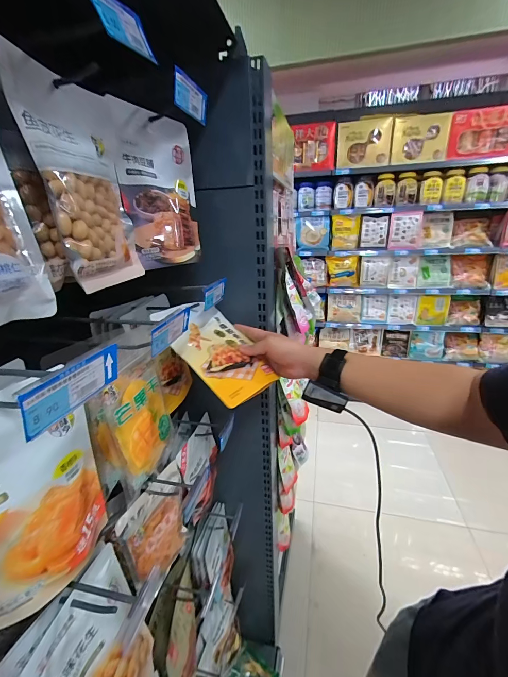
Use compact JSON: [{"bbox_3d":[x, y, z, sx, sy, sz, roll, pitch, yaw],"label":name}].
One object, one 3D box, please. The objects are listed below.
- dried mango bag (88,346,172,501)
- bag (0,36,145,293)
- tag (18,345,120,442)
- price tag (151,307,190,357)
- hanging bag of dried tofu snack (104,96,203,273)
[{"bbox_3d":[-0.181,0.118,0.464,0.051,0.184,0.138,7,23,21],"label":"dried mango bag"},{"bbox_3d":[-0.193,-0.178,0.359,0.044,0.214,0.154,-2,21,-2],"label":"bag"},{"bbox_3d":[-0.149,0.039,0.254,0.004,0.038,0.097,11,23,11],"label":"tag"},{"bbox_3d":[-0.110,-0.012,0.407,0.009,0.037,0.095,5,22,16],"label":"price tag"},{"bbox_3d":[-0.140,-0.238,0.486,0.043,0.217,0.157,12,25,31],"label":"hanging bag of dried tofu snack"}]

